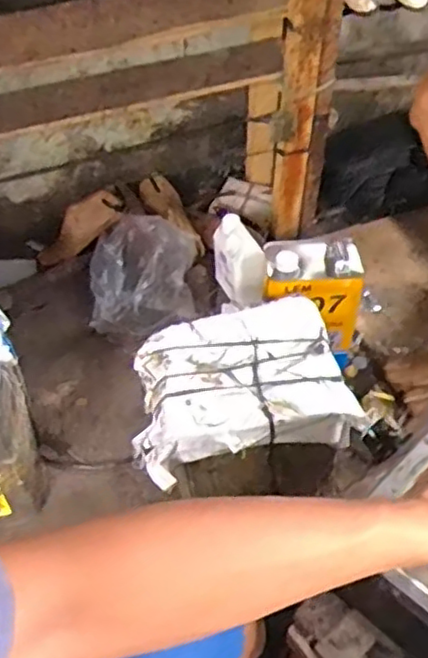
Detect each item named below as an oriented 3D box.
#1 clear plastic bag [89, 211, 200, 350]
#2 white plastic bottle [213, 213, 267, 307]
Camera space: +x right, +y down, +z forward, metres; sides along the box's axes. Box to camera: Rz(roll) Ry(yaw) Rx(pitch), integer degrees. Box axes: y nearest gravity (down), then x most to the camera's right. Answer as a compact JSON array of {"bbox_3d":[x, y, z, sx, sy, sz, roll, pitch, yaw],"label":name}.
[{"bbox_3d":[-0.150,-0.106,1.433,0.236,0.135,0.273,-9,45,-4],"label":"clear plastic bag"},{"bbox_3d":[0.051,-0.137,1.386,0.068,0.156,0.134,-21,47,-16],"label":"white plastic bottle"}]

